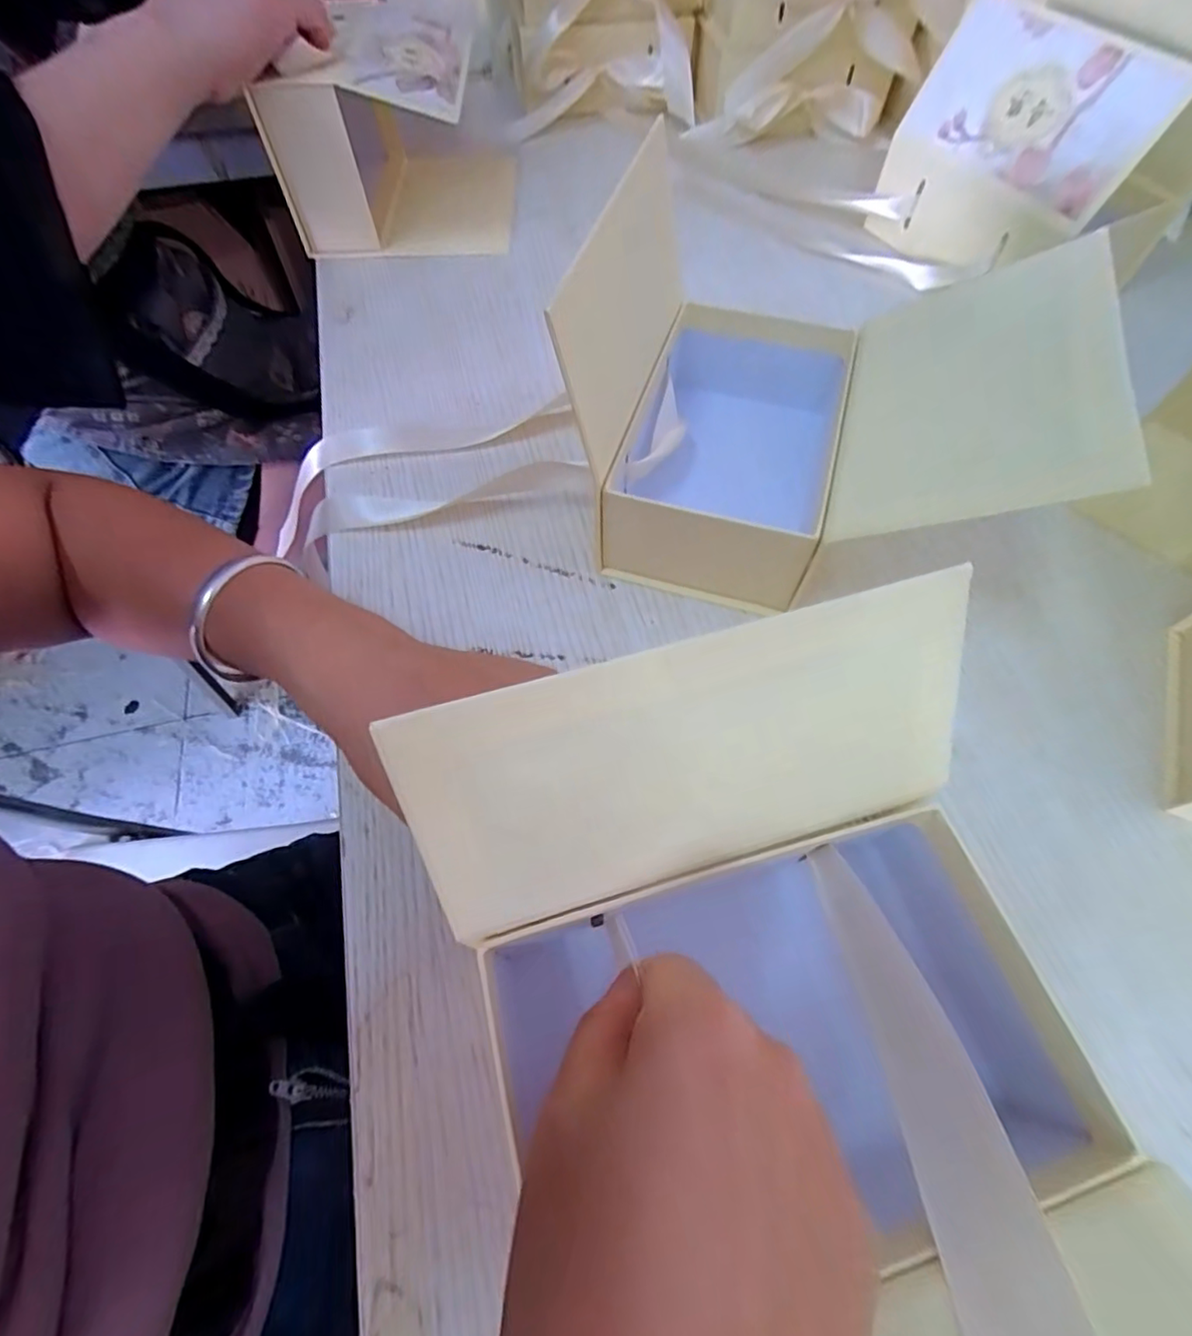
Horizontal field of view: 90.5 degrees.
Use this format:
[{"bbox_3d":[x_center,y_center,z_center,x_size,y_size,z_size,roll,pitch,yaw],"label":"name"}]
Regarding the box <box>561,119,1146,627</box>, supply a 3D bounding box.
[{"bbox_3d":[0.098,-0.129,0.280,0.195,0.129,0.160,12,62,7],"label":"box"}]

